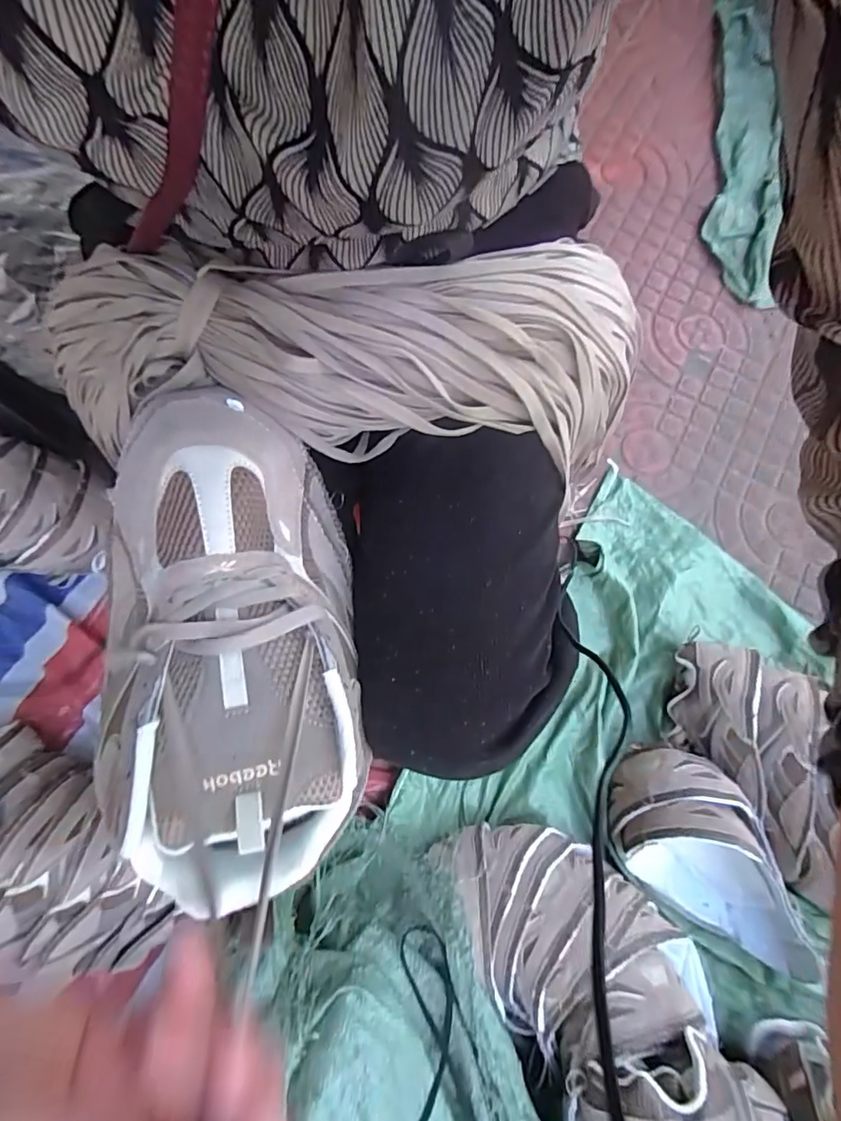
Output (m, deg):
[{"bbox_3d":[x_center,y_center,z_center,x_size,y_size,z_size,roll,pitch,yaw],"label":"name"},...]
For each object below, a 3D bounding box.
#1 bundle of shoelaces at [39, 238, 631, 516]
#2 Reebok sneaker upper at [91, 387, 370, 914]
[{"bbox_3d":[-0.051,-0.117,0.319,0.364,0.099,0.123,1,75,-4],"label":"bundle of shoelaces"},{"bbox_3d":[-0.102,0.036,0.279,0.126,0.085,0.257,-8,75,-2],"label":"Reebok sneaker upper"}]

